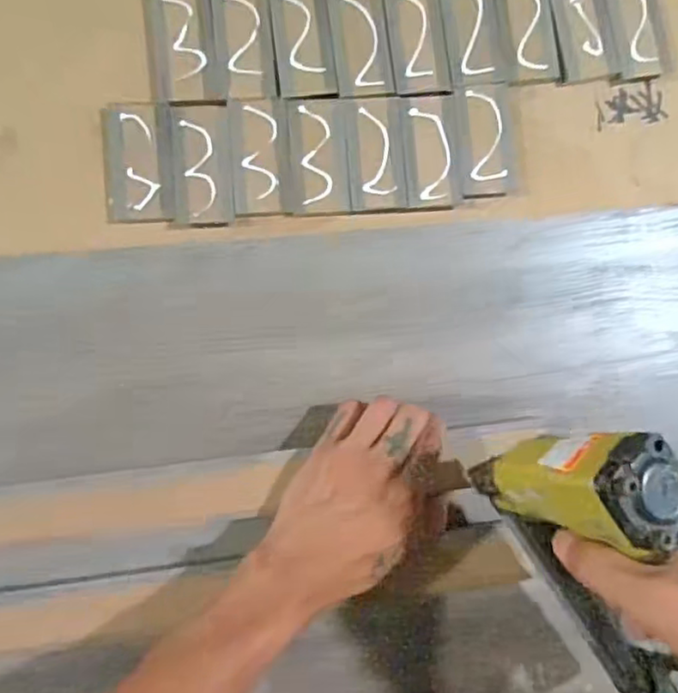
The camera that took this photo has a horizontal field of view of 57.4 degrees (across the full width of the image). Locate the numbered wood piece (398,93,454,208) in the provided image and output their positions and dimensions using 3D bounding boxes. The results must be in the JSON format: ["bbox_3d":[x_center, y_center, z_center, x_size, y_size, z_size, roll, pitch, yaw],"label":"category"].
[{"bbox_3d":[0.065,-0.139,0.439,0.038,0.004,0.081,-4,89,-6],"label":"numbered wood piece"}]

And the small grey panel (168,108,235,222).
[{"bbox_3d":[-0.094,-0.125,0.423,0.040,0.004,0.081,-3,89,-6],"label":"small grey panel"}]

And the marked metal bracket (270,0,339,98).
[{"bbox_3d":[-0.025,-0.216,0.435,0.041,0.004,0.080,-7,89,-6],"label":"marked metal bracket"}]

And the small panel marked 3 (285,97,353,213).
[{"bbox_3d":[-0.013,-0.133,0.432,0.043,0.004,0.080,-3,89,-6],"label":"small panel marked 3"}]

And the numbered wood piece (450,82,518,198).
[{"bbox_3d":[0.105,-0.148,0.446,0.044,0.005,0.078,-6,89,-6],"label":"numbered wood piece"}]

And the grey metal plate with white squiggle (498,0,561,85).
[{"bbox_3d":[0.138,-0.232,0.450,0.040,0.004,0.077,-7,89,-6],"label":"grey metal plate with white squiggle"}]

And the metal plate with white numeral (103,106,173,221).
[{"bbox_3d":[-0.137,-0.125,0.422,0.043,0.007,0.079,-2,89,-5],"label":"metal plate with white numeral"}]

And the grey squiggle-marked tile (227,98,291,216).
[{"bbox_3d":[-0.054,-0.132,0.428,0.039,0.004,0.080,-3,89,-6],"label":"grey squiggle-marked tile"}]

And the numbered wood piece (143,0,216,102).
[{"bbox_3d":[-0.110,-0.210,0.430,0.045,0.006,0.081,-6,89,-6],"label":"numbered wood piece"}]

